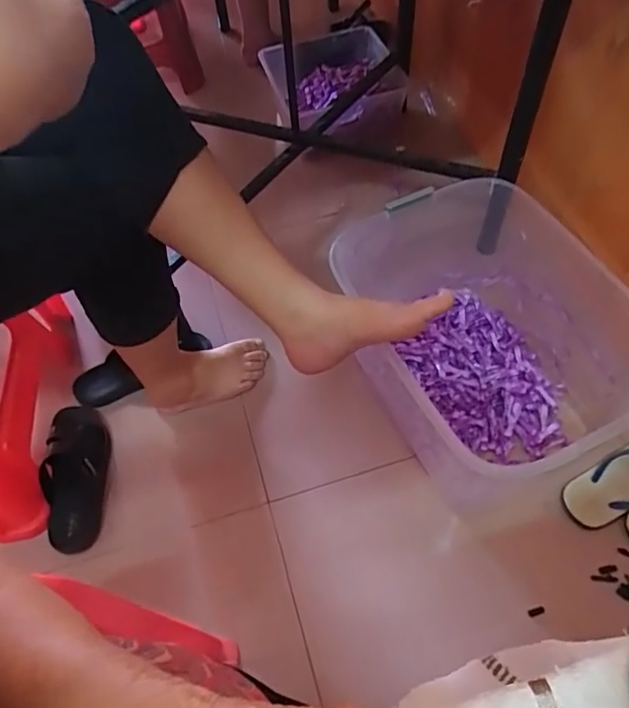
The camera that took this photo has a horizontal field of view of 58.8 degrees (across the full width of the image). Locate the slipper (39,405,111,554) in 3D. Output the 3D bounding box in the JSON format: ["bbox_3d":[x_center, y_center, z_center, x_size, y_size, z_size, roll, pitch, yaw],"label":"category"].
[{"bbox_3d":[-0.390,0.198,0.931,0.106,0.081,0.245,-14,58,-5],"label":"slipper"}]

